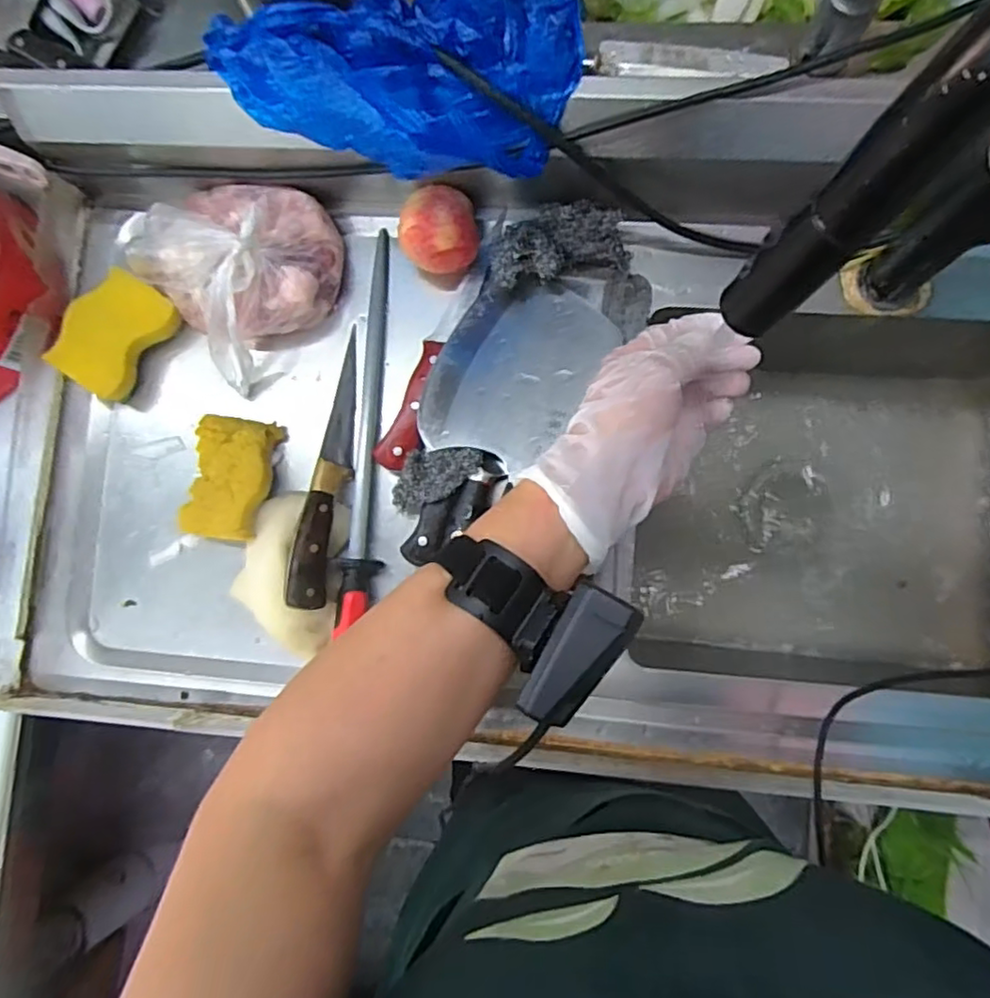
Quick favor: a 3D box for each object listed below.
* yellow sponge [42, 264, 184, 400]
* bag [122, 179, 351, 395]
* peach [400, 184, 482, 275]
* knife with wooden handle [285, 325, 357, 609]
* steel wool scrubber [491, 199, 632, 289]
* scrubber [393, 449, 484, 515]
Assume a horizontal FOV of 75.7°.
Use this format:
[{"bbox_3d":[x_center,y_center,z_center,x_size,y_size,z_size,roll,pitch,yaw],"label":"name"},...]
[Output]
[{"bbox_3d":[-0.338,-0.146,0.565,0.072,0.028,0.103,37,85,-10],"label":"yellow sponge"},{"bbox_3d":[-0.233,-0.215,0.560,0.165,0.084,0.177,-45,82,0],"label":"bag"},{"bbox_3d":[-0.047,-0.225,0.546,0.064,0.059,0.062,-1,85,6],"label":"peach"},{"bbox_3d":[-0.141,-0.027,0.549,0.029,0.025,0.239,6,73,6],"label":"knife with wooden handle"},{"bbox_3d":[0.053,-0.217,0.533,0.121,0.047,0.063,-16,83,-9],"label":"steel wool scrubber"},{"bbox_3d":[-0.050,-0.022,0.533,0.081,0.022,0.046,-25,83,3],"label":"scrubber"}]

